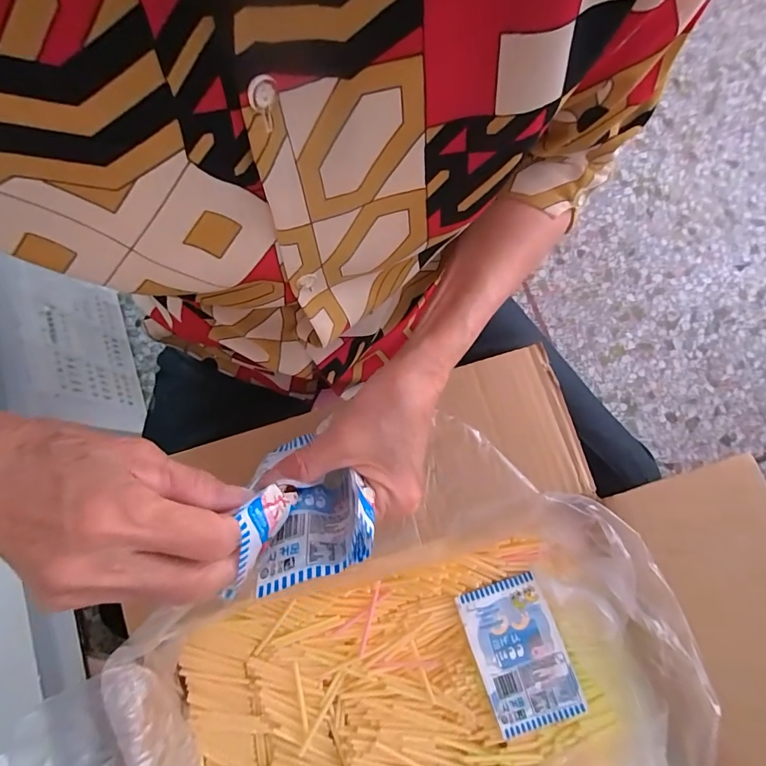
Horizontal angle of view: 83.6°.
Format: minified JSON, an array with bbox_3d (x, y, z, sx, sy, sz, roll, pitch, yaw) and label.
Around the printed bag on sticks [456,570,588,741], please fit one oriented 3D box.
[{"bbox_3d":[0.108,0.215,0.342,0.066,0.010,0.103,-18,79,-2],"label":"printed bag on sticks"}]

